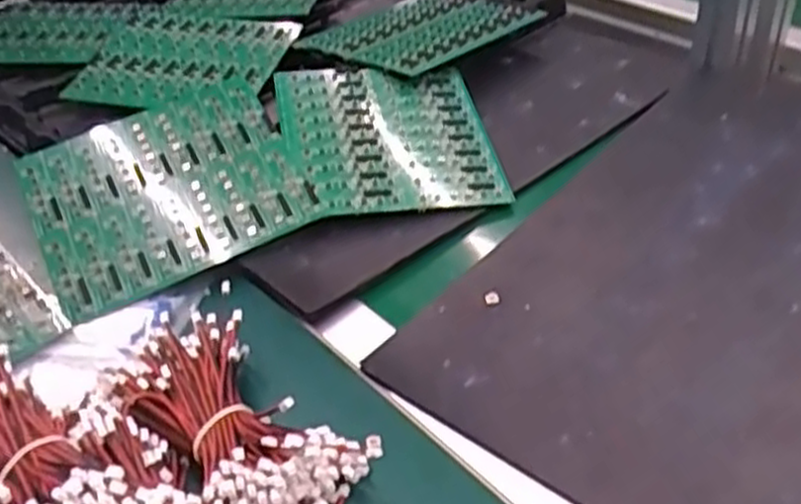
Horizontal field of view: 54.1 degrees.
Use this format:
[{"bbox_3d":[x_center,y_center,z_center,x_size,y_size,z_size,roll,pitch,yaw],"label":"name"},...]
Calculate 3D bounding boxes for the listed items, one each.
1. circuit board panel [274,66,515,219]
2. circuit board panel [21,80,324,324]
[{"bbox_3d":[-0.010,-0.104,0.690,0.179,0.008,0.202,-4,50,-14],"label":"circuit board panel"},{"bbox_3d":[-0.190,-0.049,0.631,0.204,0.015,0.179,-24,66,-11],"label":"circuit board panel"}]

